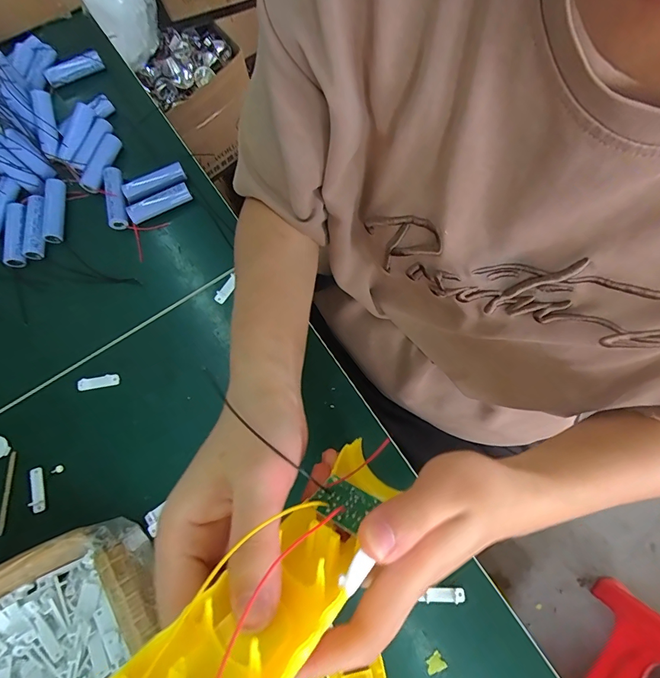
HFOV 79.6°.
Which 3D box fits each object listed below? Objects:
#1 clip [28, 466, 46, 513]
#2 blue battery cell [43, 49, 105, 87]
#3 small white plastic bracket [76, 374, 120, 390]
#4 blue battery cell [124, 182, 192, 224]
[{"bbox_3d":[-0.254,0.131,0.343,0.011,0.006,0.037,-17,74,-4],"label":"clip"},{"bbox_3d":[-0.294,-0.310,0.455,0.064,0.019,0.017,-25,75,-6],"label":"blue battery cell"},{"bbox_3d":[-0.216,0.039,0.367,0.039,0.004,0.010,-10,74,-1],"label":"small white plastic bracket"},{"bbox_3d":[-0.175,-0.139,0.409,0.065,0.020,0.014,-28,75,-7],"label":"blue battery cell"}]

